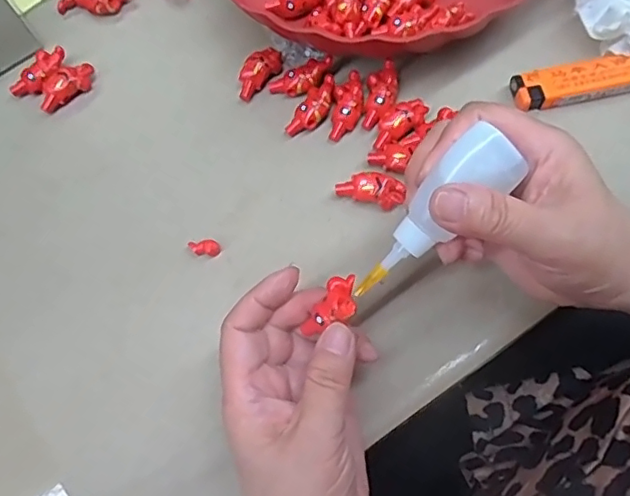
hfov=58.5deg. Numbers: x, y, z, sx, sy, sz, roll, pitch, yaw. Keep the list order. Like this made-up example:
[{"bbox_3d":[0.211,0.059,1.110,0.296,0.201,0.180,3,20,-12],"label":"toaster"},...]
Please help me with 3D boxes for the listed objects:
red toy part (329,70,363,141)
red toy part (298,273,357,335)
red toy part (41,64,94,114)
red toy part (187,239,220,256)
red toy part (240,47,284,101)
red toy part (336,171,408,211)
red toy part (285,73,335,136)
[{"bbox_3d":[0.020,-0.087,0.344,0.018,0.008,0.043,14,87,6],"label":"red toy part"},{"bbox_3d":[0.010,0.028,0.262,0.017,0.008,0.031,26,76,10],"label":"red toy part"},{"bbox_3d":[-0.162,-0.106,0.365,0.039,0.011,0.019,-35,71,-7],"label":"red toy part"},{"bbox_3d":[-0.064,0.000,0.327,0.018,0.005,0.009,0,70,5],"label":"red toy part"},{"bbox_3d":[-0.037,-0.113,0.361,0.016,0.013,0.038,39,78,16],"label":"red toy part"},{"bbox_3d":[0.031,-0.034,0.326,0.038,0.014,0.017,11,72,9],"label":"red toy part"},{"bbox_3d":[-0.001,-0.087,0.346,0.019,0.009,0.043,37,90,12],"label":"red toy part"}]

